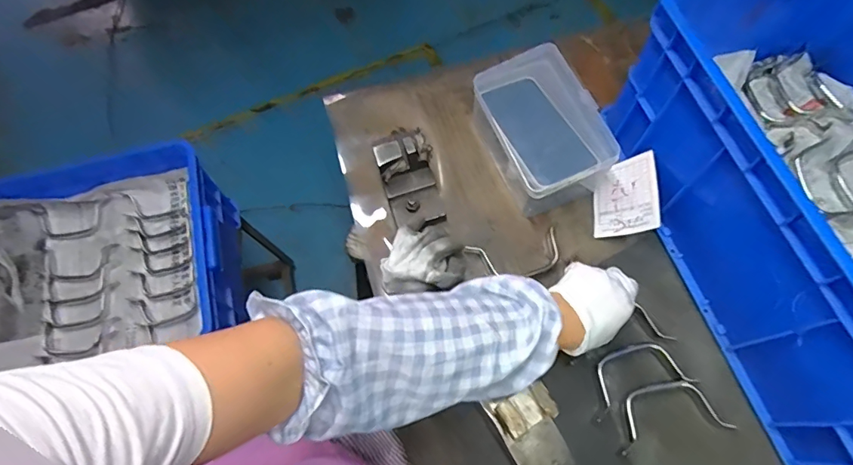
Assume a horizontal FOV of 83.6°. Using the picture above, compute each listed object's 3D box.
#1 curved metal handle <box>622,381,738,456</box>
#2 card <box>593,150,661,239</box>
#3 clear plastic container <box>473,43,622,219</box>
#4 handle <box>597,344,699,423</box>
[{"bbox_3d":[0.250,0.187,0.493,0.118,0.011,0.057,-13,68,-3],"label":"curved metal handle"},{"bbox_3d":[0.239,-0.044,0.578,0.007,0.077,0.092,17,69,-40],"label":"card"},{"bbox_3d":[0.138,-0.128,0.592,0.119,0.093,0.184,-20,68,-6],"label":"clear plastic container"},{"bbox_3d":[0.222,0.151,0.505,0.114,0.017,0.056,-19,68,-6],"label":"handle"}]

